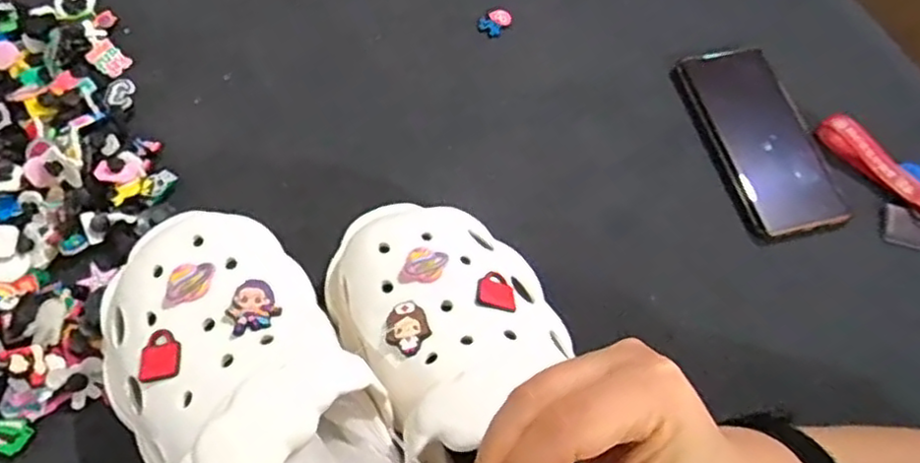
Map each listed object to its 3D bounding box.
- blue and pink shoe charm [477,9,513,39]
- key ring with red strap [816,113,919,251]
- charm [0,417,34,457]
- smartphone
[{"bbox_3d":[0.028,-0.173,0.555,0.022,0.006,0.027,39,68,14],"label":"blue and pink shoe charm"},{"bbox_3d":[0.323,-0.027,0.484,0.149,0.023,0.057,39,68,14],"label":"key ring with red strap"},{"bbox_3d":[-0.266,0.117,0.388,0.033,0.007,0.020,8,64,0],"label":"charm"},{"bbox_3d":[0.224,-0.073,0.506,0.081,0.008,0.164,-14,66,-10],"label":"smartphone"}]

